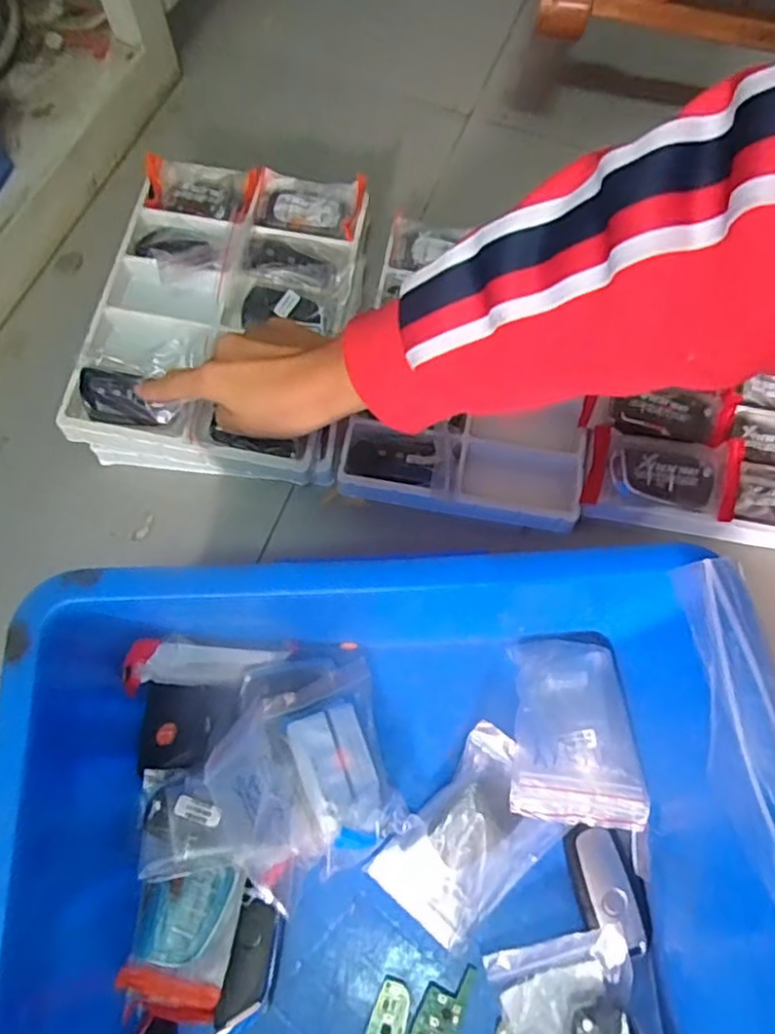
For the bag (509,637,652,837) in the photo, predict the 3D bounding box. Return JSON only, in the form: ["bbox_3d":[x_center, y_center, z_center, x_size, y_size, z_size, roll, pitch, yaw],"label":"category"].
[{"bbox_3d":[0.113,0.125,0.399,0.073,0.011,0.107,5,53,4],"label":"bag"}]

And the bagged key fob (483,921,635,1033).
[{"bbox_3d":[0.105,0.286,0.356,0.073,0.015,0.103,-12,71,-3],"label":"bagged key fob"}]

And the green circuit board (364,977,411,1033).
[{"bbox_3d":[0.000,0.283,0.369,0.022,0.004,0.040,21,57,1],"label":"green circuit board"}]

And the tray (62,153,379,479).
[{"bbox_3d":[-0.117,-0.148,0.487,0.179,0.048,0.234,8,71,3],"label":"tray"}]

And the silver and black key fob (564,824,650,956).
[{"bbox_3d":[0.129,0.215,0.384,0.040,0.012,0.063,-5,71,-1],"label":"silver and black key fob"}]

